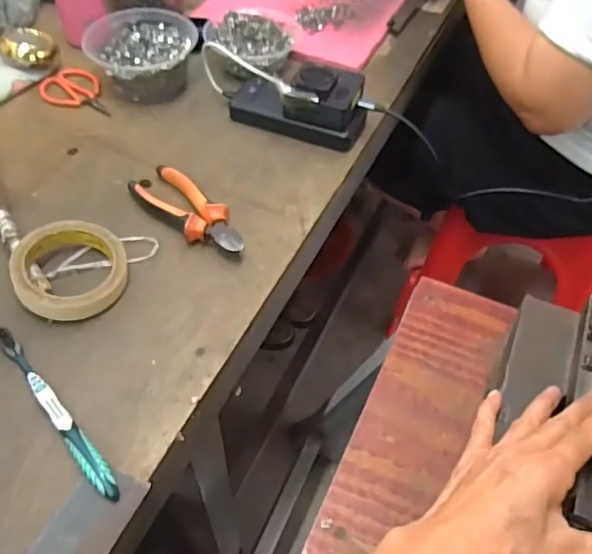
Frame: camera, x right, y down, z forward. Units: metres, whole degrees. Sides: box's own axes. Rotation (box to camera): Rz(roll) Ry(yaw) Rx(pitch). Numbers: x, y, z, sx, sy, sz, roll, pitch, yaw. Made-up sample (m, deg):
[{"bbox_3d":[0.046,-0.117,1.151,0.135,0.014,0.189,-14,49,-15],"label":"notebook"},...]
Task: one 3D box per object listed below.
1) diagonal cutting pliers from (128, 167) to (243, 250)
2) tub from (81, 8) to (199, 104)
[{"bbox_3d":[-0.114,-0.072,0.585,0.050,0.025,0.166,-38,60,-27],"label":"diagonal cutting pliers"},{"bbox_3d":[-0.189,-0.280,0.722,0.120,0.060,0.123,0,51,0],"label":"tub"}]

